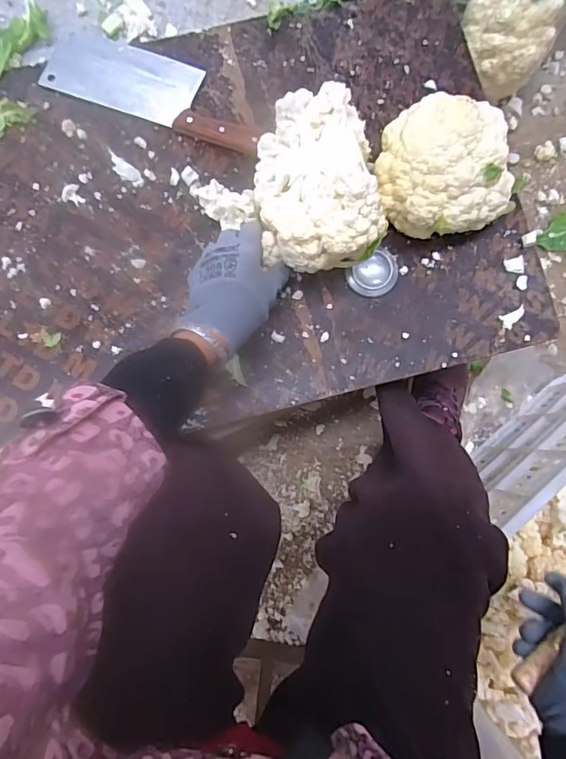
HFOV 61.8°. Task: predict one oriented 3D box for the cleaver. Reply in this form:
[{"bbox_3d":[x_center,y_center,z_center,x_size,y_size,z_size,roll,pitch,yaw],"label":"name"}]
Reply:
[{"bbox_3d":[-0.165,-0.377,0.602,0.294,0.019,0.096,21,83,2],"label":"cleaver"}]

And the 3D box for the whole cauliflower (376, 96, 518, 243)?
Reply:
[{"bbox_3d":[0.181,-0.242,0.547,0.138,0.116,0.143,0,83,0],"label":"whole cauliflower"}]

